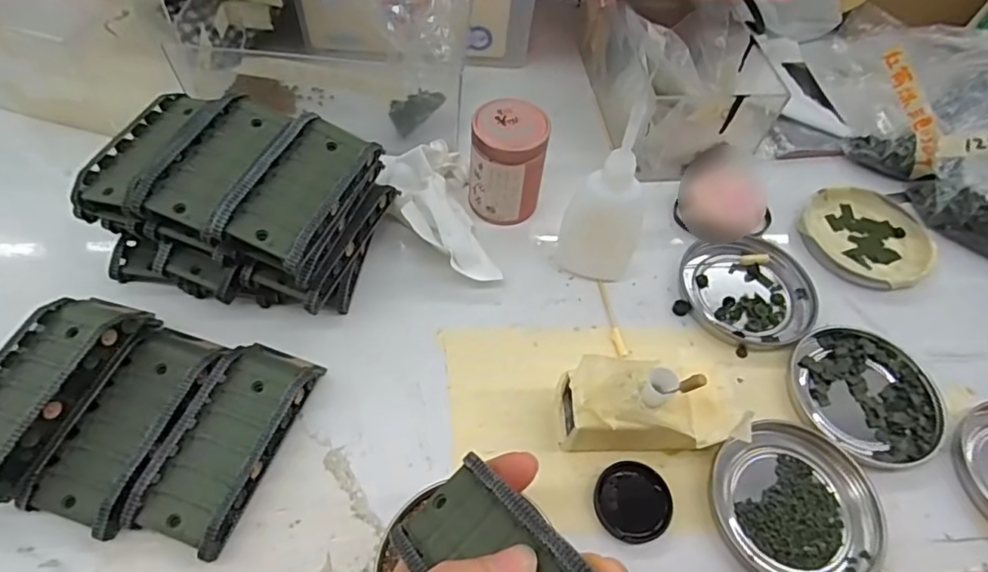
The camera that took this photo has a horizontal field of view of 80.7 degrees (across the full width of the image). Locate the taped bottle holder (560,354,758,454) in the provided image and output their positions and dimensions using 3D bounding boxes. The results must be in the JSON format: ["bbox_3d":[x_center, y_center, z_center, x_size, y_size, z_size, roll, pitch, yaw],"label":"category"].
[{"bbox_3d":[0.075,0.060,0.282,0.089,0.040,0.044,6,56,0],"label":"taped bottle holder"}]

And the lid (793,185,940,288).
[{"bbox_3d":[0.243,-0.033,0.380,0.081,0.006,0.078,2,56,-3],"label":"lid"}]

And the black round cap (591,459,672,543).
[{"bbox_3d":[0.065,0.101,0.273,0.035,0.007,0.035,2,56,-3],"label":"black round cap"}]

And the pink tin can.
[{"bbox_3d":[0.008,-0.073,0.354,0.045,0.064,0.042,2,56,-3],"label":"pink tin can"}]

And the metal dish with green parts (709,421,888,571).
[{"bbox_3d":[0.144,0.103,0.275,0.075,0.014,0.076,2,56,-3],"label":"metal dish with green parts"}]

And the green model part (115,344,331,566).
[{"bbox_3d":[-0.123,0.070,0.273,0.045,0.020,0.095,17,56,7],"label":"green model part"}]

